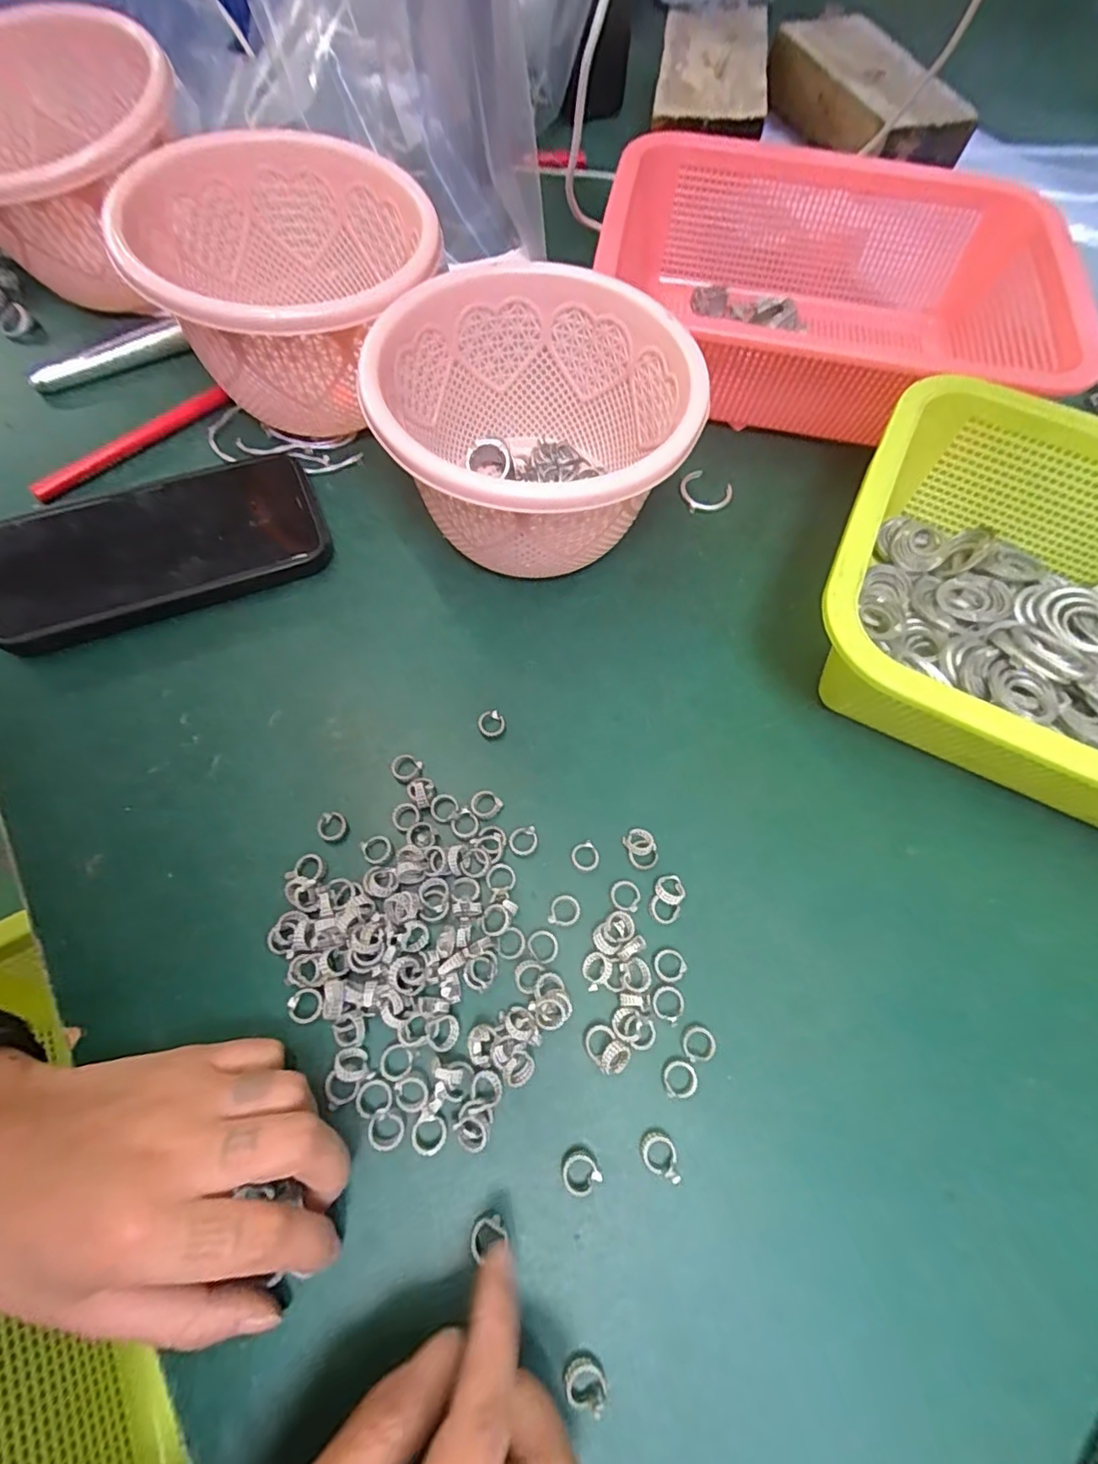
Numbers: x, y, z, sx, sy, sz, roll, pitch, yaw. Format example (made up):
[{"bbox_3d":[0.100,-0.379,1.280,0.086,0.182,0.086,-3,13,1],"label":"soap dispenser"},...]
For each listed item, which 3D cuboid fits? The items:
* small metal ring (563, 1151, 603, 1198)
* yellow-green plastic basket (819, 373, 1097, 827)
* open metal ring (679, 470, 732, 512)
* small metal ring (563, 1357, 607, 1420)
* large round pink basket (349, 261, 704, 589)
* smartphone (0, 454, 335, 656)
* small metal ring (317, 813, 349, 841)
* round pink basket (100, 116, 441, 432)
[{"bbox_3d":[0.011,0.158,0.204,0.012,0.005,0.013,0,65,-1],"label":"small metal ring"},{"bbox_3d":[0.256,-0.040,0.265,0.261,0.077,0.191,27,67,9],"label":"yellow-green plastic basket"},{"bbox_3d":[0.095,-0.145,0.343,0.031,0.006,0.028,-15,69,-8],"label":"open metal ring"},{"bbox_3d":[0.011,0.209,0.181,0.013,0.006,0.013,0,65,-1],"label":"small metal ring"},{"bbox_3d":[-0.005,-0.138,0.288,0.135,0.095,0.143,1,68,-2],"label":"large round pink basket"},{"bbox_3d":[-0.200,-0.097,0.293,0.157,0.013,0.081,-22,72,-15],"label":"smartphone"},{"bbox_3d":[-0.095,0.041,0.249,0.012,0.005,0.012,0,65,-1],"label":"small metal ring"},{"bbox_3d":[-0.130,-0.227,0.302,0.140,0.086,0.139,-23,69,-13],"label":"round pink basket"}]

